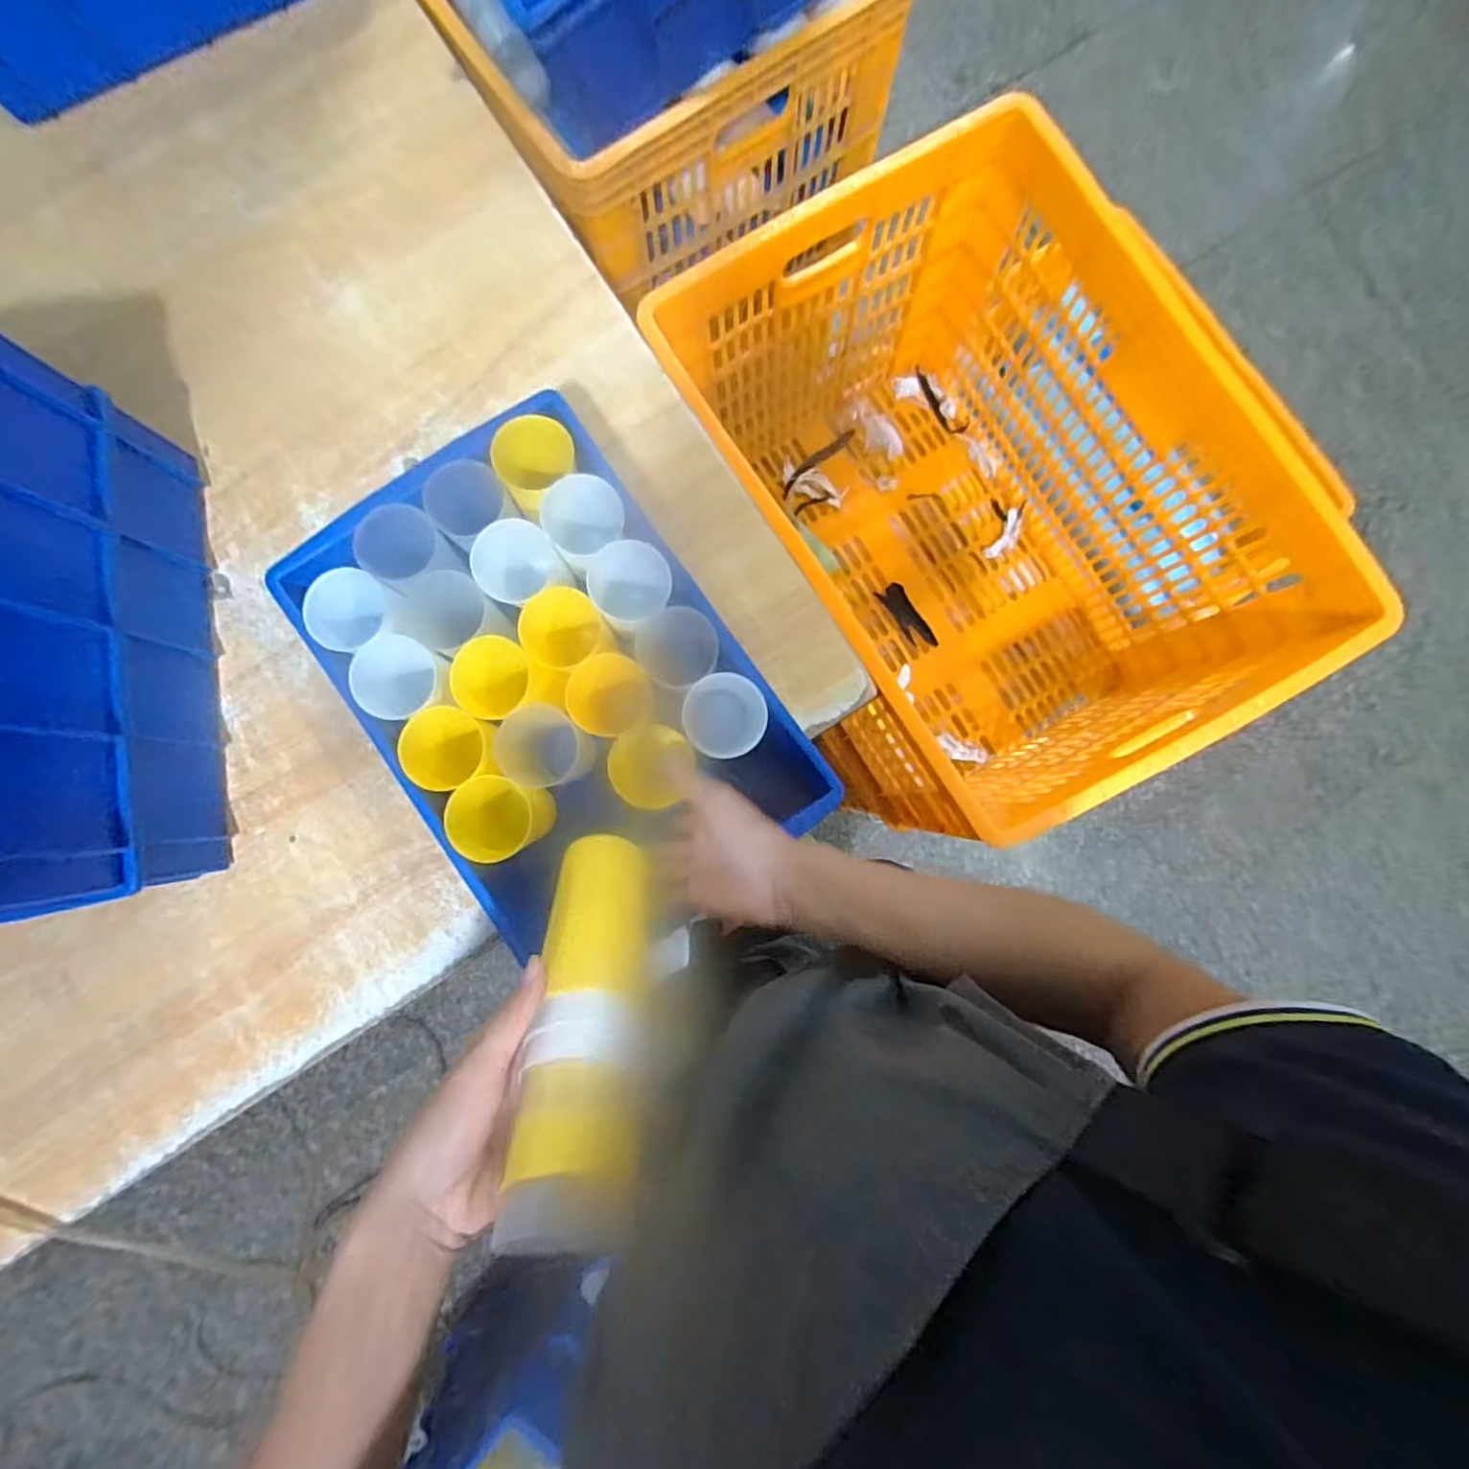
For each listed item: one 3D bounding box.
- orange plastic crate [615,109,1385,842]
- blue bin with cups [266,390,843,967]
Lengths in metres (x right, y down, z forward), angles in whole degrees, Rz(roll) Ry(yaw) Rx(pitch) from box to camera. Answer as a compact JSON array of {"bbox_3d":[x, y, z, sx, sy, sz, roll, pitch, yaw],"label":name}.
[{"bbox_3d":[0.271,-0.257,0.819,0.471,0.411,0.653,-31,86,-4],"label":"orange plastic crate"},{"bbox_3d":[-0.144,-0.040,0.538,0.272,0.116,0.386,-34,87,-4],"label":"blue bin with cups"}]

